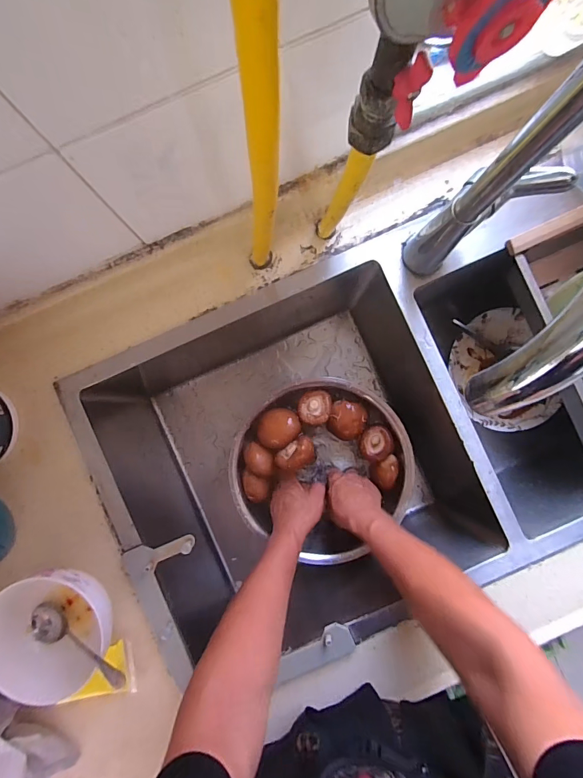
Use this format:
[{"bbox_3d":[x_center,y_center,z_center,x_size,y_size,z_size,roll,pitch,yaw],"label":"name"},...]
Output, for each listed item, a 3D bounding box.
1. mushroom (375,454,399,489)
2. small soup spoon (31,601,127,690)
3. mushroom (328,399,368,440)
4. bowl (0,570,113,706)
[{"bbox_3d":[0.147,0.128,0.582,0.029,0.026,0.050,2,88,0],"label":"mushroom"},{"bbox_3d":[-0.229,0.273,0.403,0.149,0.023,0.034,6,88,32],"label":"small soup spoon"},{"bbox_3d":[0.088,0.049,0.593,0.056,0.031,0.060,0,88,0],"label":"mushroom"},{"bbox_3d":[-0.252,0.256,0.415,0.126,0.063,0.124,0,88,0],"label":"bowl"}]

